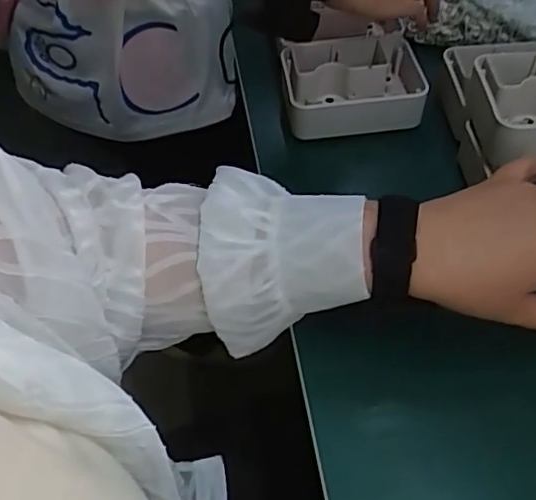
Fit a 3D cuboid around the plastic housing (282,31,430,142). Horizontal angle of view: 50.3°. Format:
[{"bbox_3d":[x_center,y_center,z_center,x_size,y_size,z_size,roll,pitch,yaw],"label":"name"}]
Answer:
[{"bbox_3d":[0.085,-0.167,0.564,0.136,0.045,0.117,-6,53,-1],"label":"plastic housing"}]

